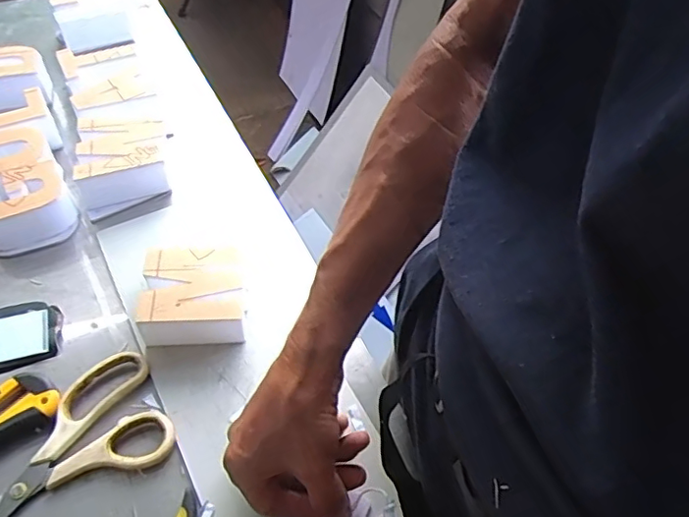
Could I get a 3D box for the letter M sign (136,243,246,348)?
[{"bbox_3d":[-0.126,0.032,0.471,0.081,0.047,0.080,1,55,-2],"label":"letter M sign"}]

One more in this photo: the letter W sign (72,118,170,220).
[{"bbox_3d":[-0.219,-0.093,0.555,0.081,0.049,0.086,-6,55,-7],"label":"letter W sign"}]

